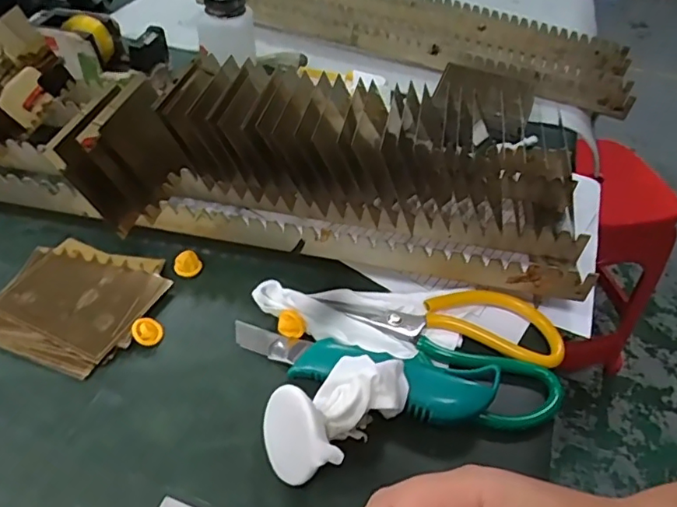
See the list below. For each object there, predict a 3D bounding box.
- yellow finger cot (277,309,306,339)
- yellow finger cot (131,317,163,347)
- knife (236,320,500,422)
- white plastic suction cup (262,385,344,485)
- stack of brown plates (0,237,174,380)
[{"bbox_3d":[-0.033,0.050,0.373,0.019,0.018,0.013,-4,44,-6],"label":"yellow finger cot"},{"bbox_3d":[-0.132,0.054,0.371,0.022,0.004,0.019,34,47,-18],"label":"yellow finger cot"},{"bbox_3d":[0.011,0.075,0.352,0.176,0.016,0.040,13,46,7],"label":"knife"},{"bbox_3d":[-0.021,0.103,0.310,0.022,0.049,0.051,7,52,-40],"label":"white plastic suction cup"},{"bbox_3d":[-0.189,0.033,0.385,0.103,0.020,0.098,17,46,10],"label":"stack of brown plates"}]

